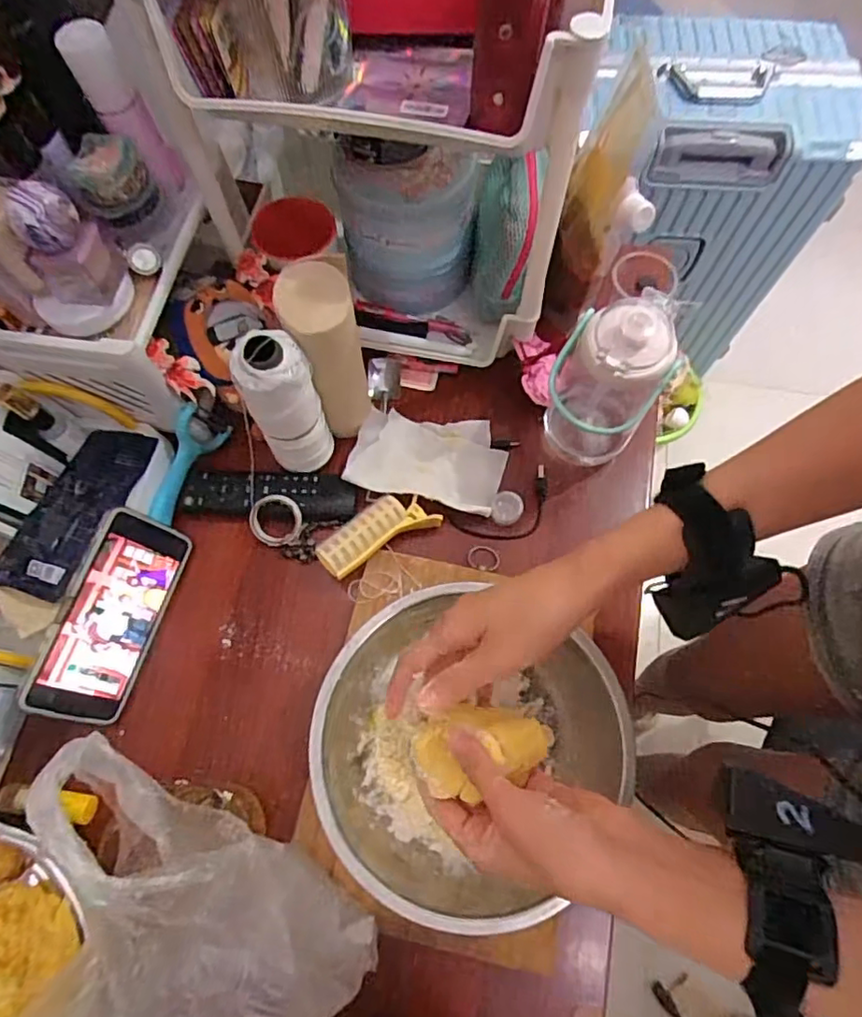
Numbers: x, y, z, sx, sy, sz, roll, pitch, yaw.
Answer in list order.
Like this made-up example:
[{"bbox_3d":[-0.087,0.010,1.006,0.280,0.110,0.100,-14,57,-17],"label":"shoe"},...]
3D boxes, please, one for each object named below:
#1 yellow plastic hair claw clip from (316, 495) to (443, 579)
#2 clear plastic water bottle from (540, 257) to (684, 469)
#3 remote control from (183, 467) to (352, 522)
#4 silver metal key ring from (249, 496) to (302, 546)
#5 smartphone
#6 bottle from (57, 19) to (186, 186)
[{"bbox_3d":[-0.049,0.019,0.529,0.109,0.021,0.043,-29,71,-11],"label":"yellow plastic hair claw clip"},{"bbox_3d":[0.146,-0.098,0.508,0.078,0.169,0.096,25,71,9],"label":"clear plastic water bottle"},{"bbox_3d":[-0.151,-0.014,0.553,0.156,0.018,0.044,4,69,1],"label":"remote control"},{"bbox_3d":[-0.144,0.011,0.543,0.047,0.005,0.047,-1,98,-5],"label":"silver metal key ring"},{"bbox_3d":[-0.263,0.089,0.491,0.006,0.083,0.167,-1,64,39],"label":"smartphone"},{"bbox_3d":[-0.239,-0.315,0.469,0.029,0.121,0.036,23,69,32],"label":"bottle"}]

